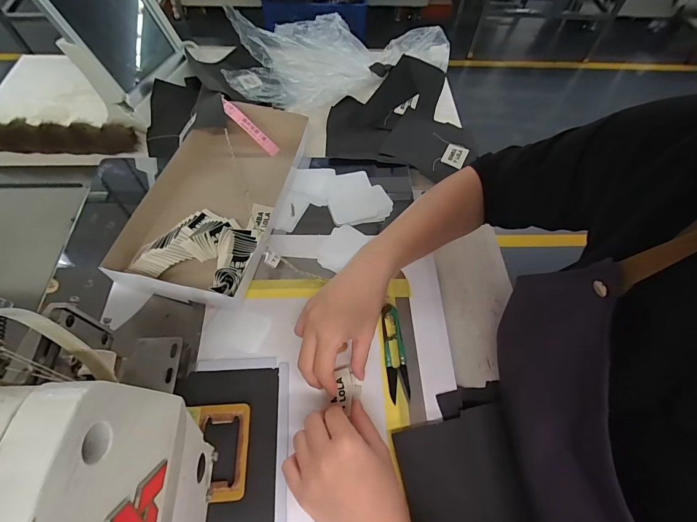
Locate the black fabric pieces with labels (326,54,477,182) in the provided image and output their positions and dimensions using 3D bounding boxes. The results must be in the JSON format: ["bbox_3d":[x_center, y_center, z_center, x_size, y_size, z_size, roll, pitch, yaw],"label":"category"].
[{"bbox_3d":[0.093,-0.241,0.592,0.244,0.061,0.228,7,59,1],"label":"black fabric pieces with labels"}]

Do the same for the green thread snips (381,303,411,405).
[{"bbox_3d":[0.051,0.098,0.388,0.024,0.013,0.106,-4,60,-5],"label":"green thread snips"}]

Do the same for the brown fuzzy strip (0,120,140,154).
[{"bbox_3d":[-0.522,-0.187,0.528,0.390,0.023,0.047,0,94,-2],"label":"brown fuzzy strip"}]

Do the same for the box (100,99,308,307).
[{"bbox_3d":[-0.173,-0.096,0.475,0.168,0.040,0.323,12,59,4],"label":"box"}]

